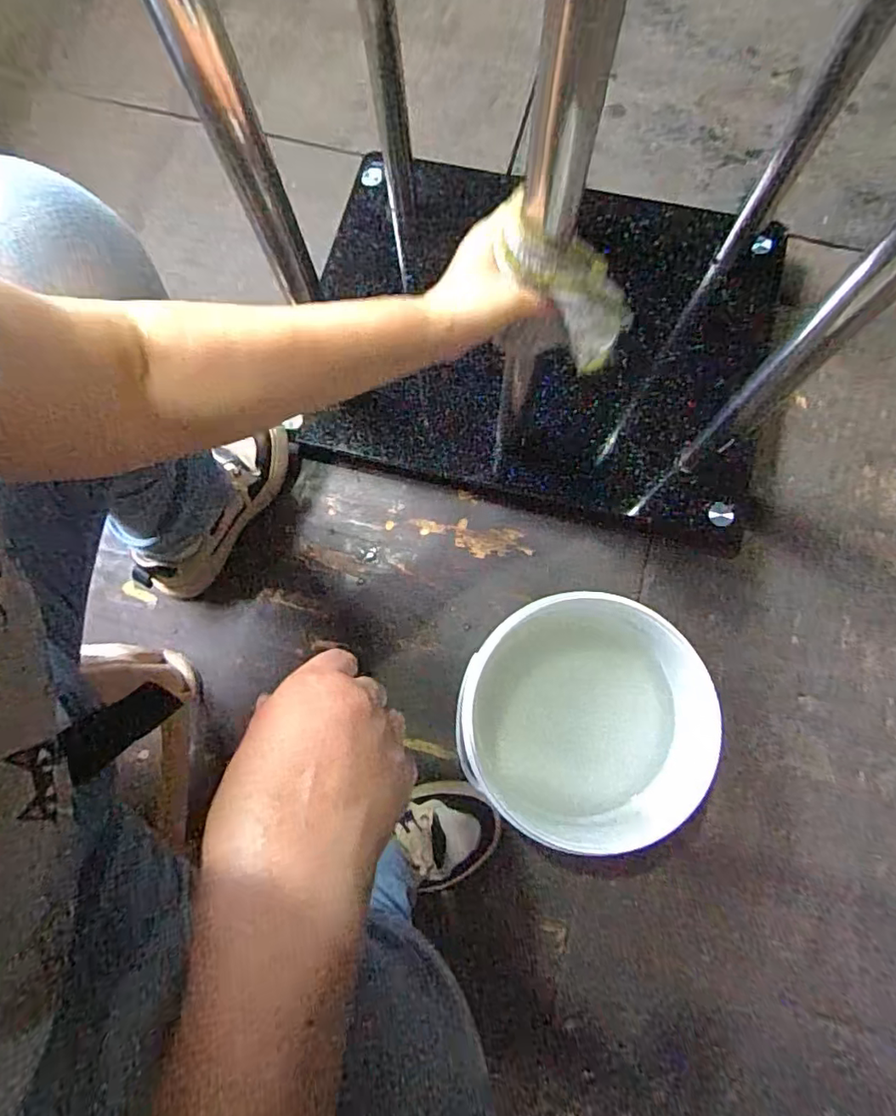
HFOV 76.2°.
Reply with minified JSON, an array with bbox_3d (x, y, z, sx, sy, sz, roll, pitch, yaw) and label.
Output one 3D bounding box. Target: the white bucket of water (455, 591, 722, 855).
[{"bbox_3d":[0.135,0.161,0.599,0.223,0.152,0.226,0,78,1],"label":"white bucket of water"}]

